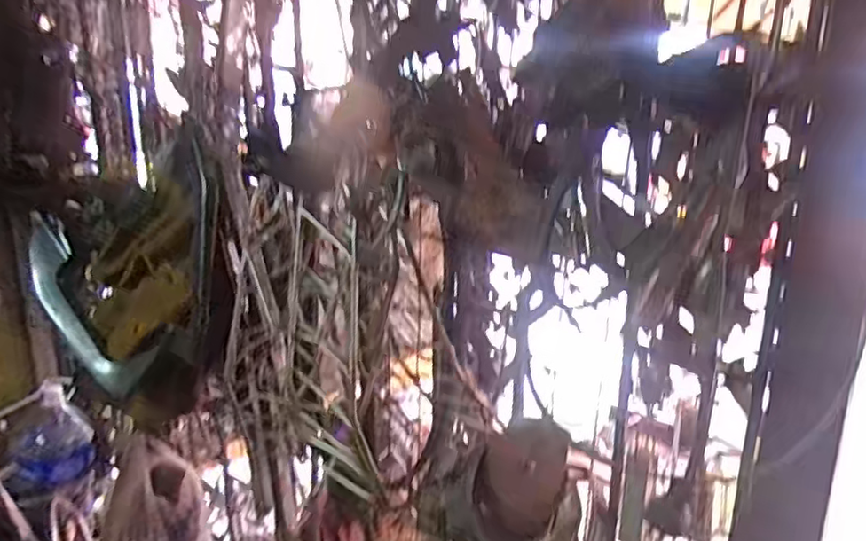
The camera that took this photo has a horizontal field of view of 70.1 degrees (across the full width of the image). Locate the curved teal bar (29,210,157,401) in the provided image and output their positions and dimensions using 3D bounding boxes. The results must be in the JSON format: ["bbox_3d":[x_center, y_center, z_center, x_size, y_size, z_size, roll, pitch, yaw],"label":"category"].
[{"bbox_3d":[-0.428,0.042,0.740,0.252,0.100,0.050,48,34,15],"label":"curved teal bar"}]

